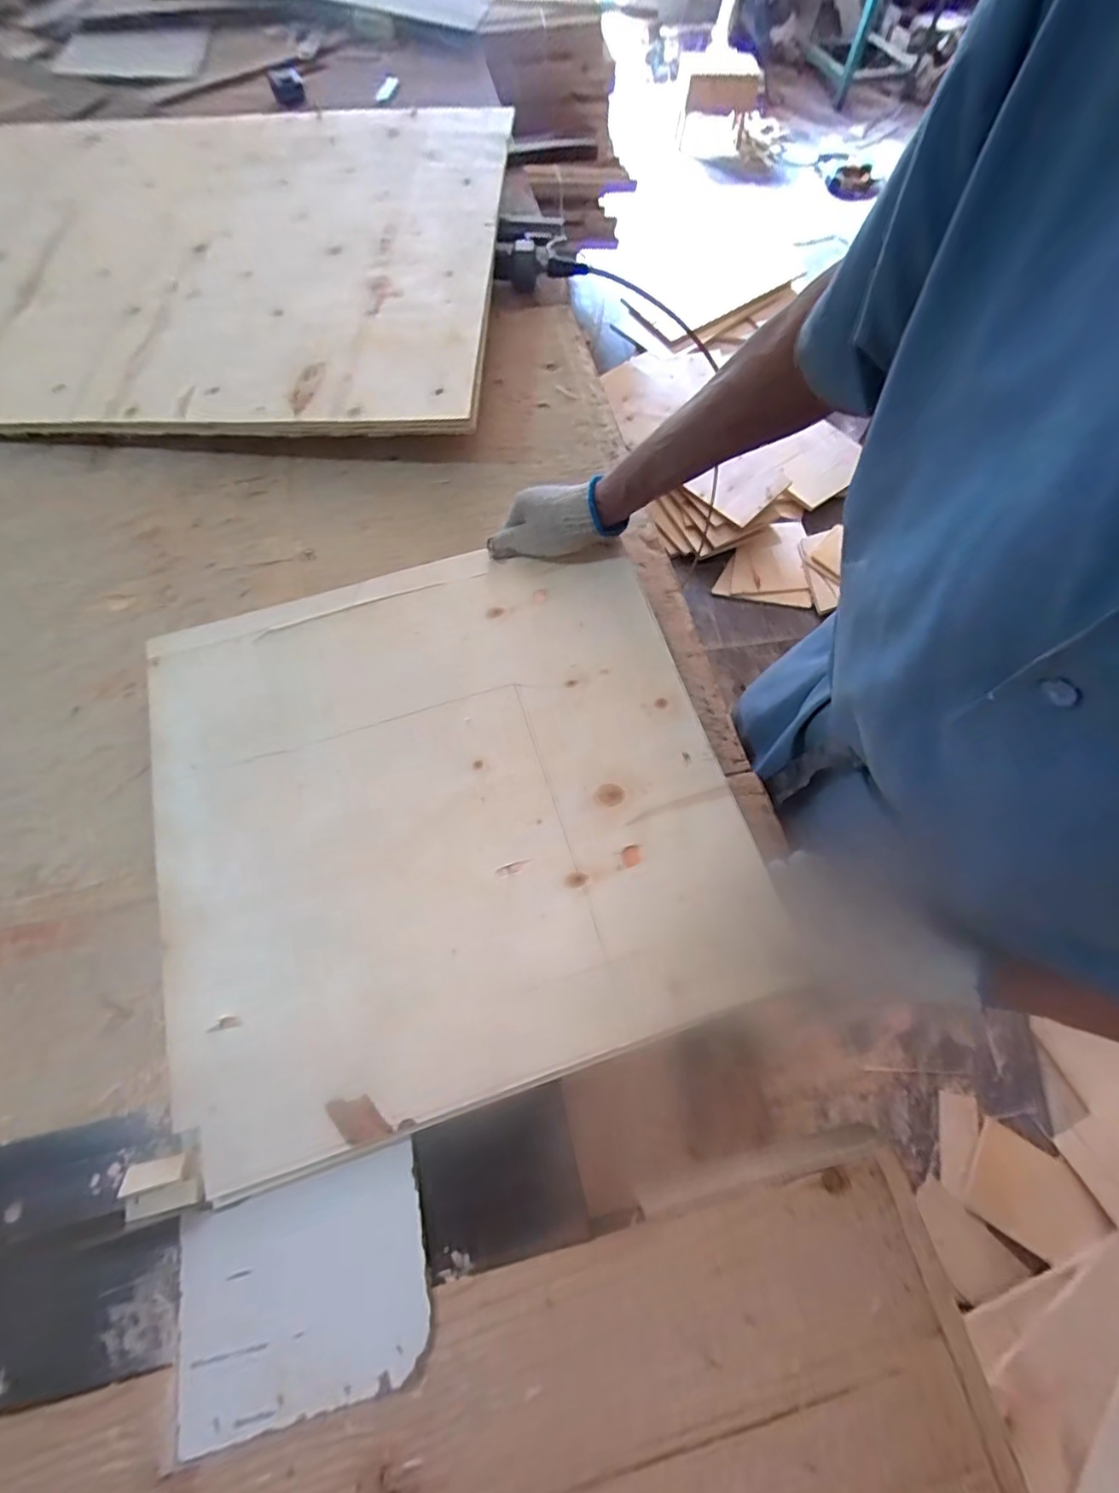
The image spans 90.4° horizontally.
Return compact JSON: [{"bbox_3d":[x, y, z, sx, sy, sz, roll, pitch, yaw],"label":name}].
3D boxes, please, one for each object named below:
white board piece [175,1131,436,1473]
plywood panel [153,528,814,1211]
[{"bbox_3d":[-0.177,0.375,0.385,0.164,0.009,0.130,-13,67,-7],"label":"white board piece"},{"bbox_3d":[-0.106,0.041,0.500,0.485,0.012,0.479,-17,69,-5],"label":"plywood panel"}]

